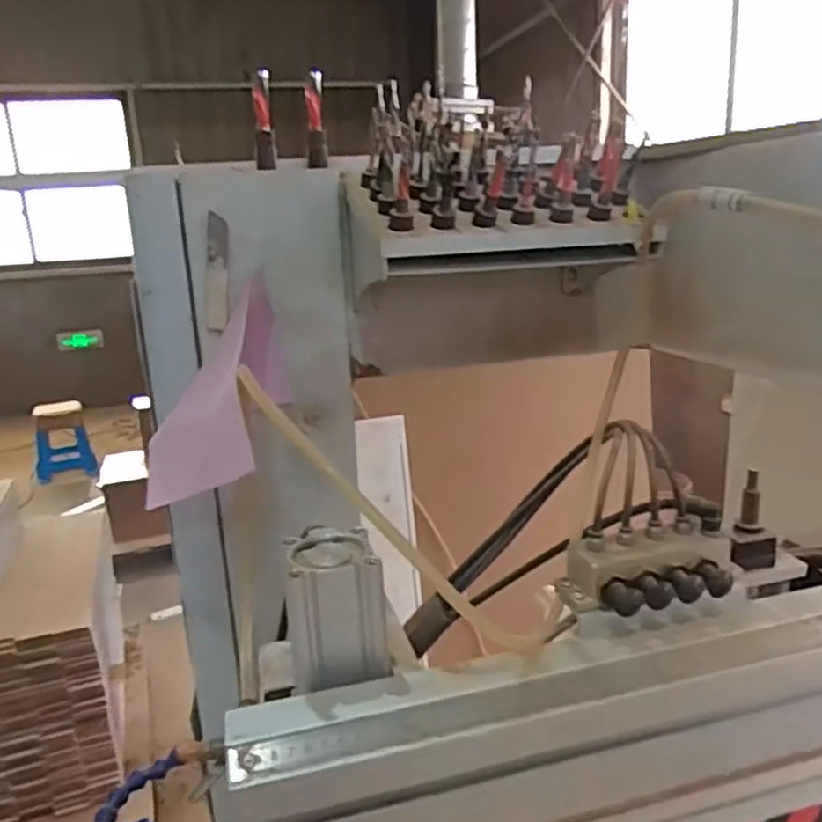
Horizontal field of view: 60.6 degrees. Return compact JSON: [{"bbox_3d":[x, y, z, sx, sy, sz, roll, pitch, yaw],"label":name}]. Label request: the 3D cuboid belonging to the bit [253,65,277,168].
[{"bbox_3d":[-0.140,-0.276,0.668,0.020,0.087,0.018,-5,15,-7],"label":"bit"}]

